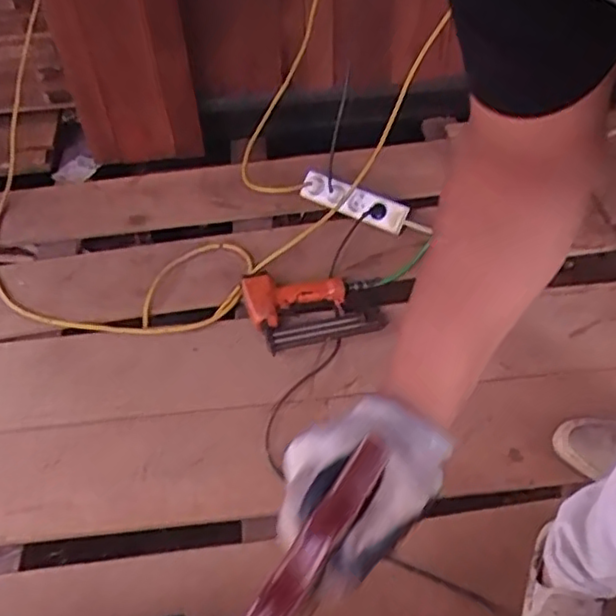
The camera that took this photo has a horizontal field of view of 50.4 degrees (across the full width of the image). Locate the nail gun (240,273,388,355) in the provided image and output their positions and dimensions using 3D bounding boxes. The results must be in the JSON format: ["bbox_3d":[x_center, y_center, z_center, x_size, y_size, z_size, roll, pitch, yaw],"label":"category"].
[{"bbox_3d":[0.007,-0.008,1.257,0.237,0.051,0.174,-14,50,-10],"label":"nail gun"}]

